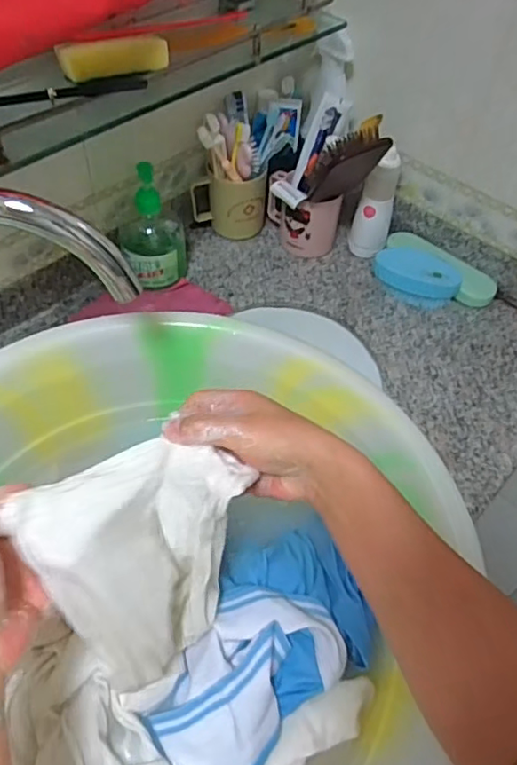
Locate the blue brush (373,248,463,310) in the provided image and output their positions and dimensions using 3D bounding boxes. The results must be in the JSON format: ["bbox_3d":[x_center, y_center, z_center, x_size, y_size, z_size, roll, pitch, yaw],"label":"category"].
[{"bbox_3d":[0.212,-0.144,0.792,0.120,0.051,0.068,31,57,19],"label":"blue brush"}]

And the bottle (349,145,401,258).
[{"bbox_3d":[0.163,-0.244,0.811,0.053,0.152,0.050,13,53,6],"label":"bottle"}]

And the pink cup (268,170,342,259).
[{"bbox_3d":[0.066,-0.245,0.843,0.082,0.096,0.100,-15,55,-15],"label":"pink cup"}]

